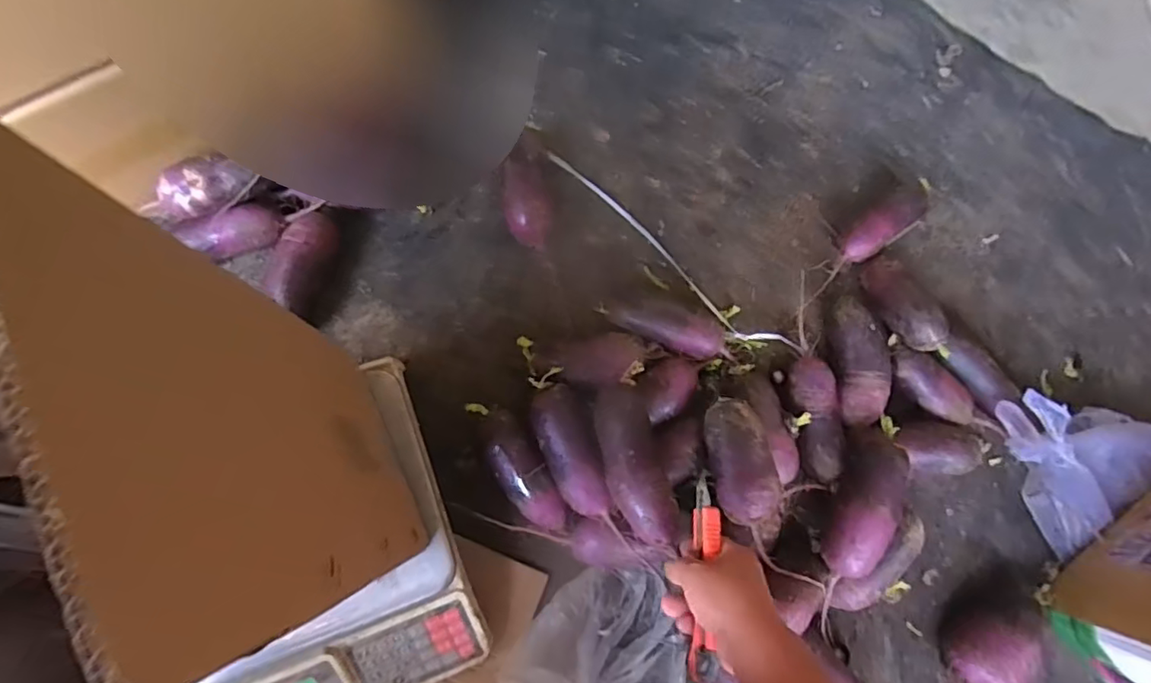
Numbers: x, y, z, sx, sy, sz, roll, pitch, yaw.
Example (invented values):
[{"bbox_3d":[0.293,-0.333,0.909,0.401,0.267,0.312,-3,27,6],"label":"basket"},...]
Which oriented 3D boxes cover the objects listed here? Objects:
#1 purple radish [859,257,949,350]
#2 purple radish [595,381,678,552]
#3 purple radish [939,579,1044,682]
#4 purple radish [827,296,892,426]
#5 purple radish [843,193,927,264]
[{"bbox_3d":[0.396,-0.050,0.695,0.054,0.049,0.140,-19,58,-5],"label":"purple radish"},{"bbox_3d":[0.063,0.129,0.595,0.062,0.050,0.163,-13,66,-3],"label":"purple radish"},{"bbox_3d":[0.475,0.337,0.650,0.070,0.075,0.137,38,81,5],"label":"purple radish"},{"bbox_3d":[0.355,0.023,0.708,0.065,0.049,0.164,4,78,-6],"label":"purple radish"},{"bbox_3d":[0.401,-0.150,0.755,0.137,0.050,0.048,-36,85,-12],"label":"purple radish"}]

